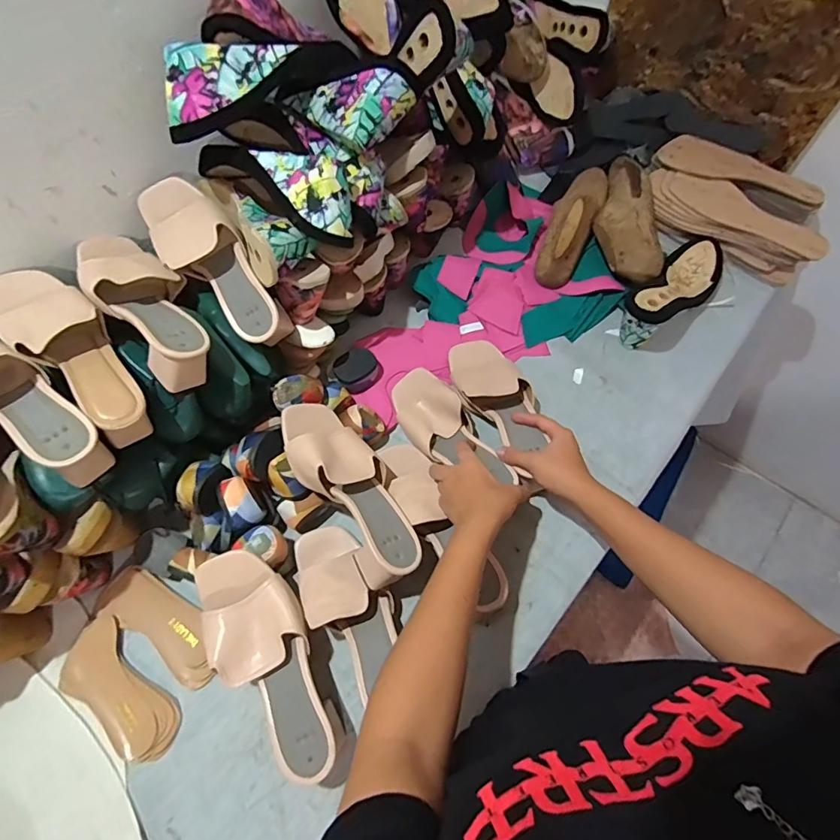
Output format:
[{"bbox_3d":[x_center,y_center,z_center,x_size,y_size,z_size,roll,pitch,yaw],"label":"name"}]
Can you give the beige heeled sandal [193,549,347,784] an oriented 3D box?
[{"bbox_3d":[-0.159,0.257,0.517,0.091,0.081,0.237,-27,66,-8],"label":"beige heeled sandal"}]

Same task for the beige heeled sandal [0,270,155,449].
[{"bbox_3d":[-0.370,-0.075,0.517,0.221,0.090,0.099,39,74,19],"label":"beige heeled sandal"}]

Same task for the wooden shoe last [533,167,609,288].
[{"bbox_3d":[0.242,-0.325,0.749,0.072,0.067,0.221,23,69,14],"label":"wooden shoe last"}]

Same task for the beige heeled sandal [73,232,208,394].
[{"bbox_3d":[-0.316,-0.140,0.549,0.083,0.075,0.225,-39,68,-13],"label":"beige heeled sandal"}]

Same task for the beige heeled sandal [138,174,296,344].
[{"bbox_3d":[-0.249,-0.196,0.581,0.094,0.081,0.236,-39,88,-13],"label":"beige heeled sandal"}]

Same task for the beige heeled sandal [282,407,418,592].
[{"bbox_3d":[-0.083,0.079,0.562,0.093,0.067,0.238,-13,60,-51],"label":"beige heeled sandal"}]

